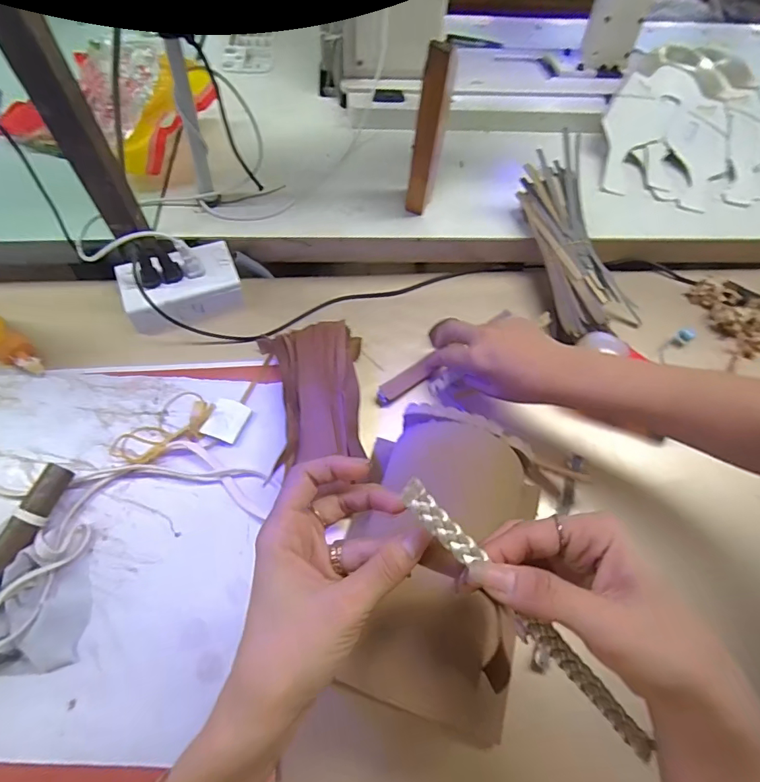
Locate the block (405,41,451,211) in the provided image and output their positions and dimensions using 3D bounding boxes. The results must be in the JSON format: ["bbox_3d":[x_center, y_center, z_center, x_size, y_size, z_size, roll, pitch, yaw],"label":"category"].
[{"bbox_3d":[0.050,-0.267,0.501,0.028,0.208,0.023,6,63,-1],"label":"block"}]

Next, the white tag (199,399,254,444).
[{"bbox_3d":[-0.152,0.030,0.457,0.035,0.005,0.041,19,65,6],"label":"white tag"}]

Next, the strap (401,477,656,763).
[{"bbox_3d":[0.075,0.118,0.231,0.185,0.009,0.019,48,39,-3],"label":"strap"}]

